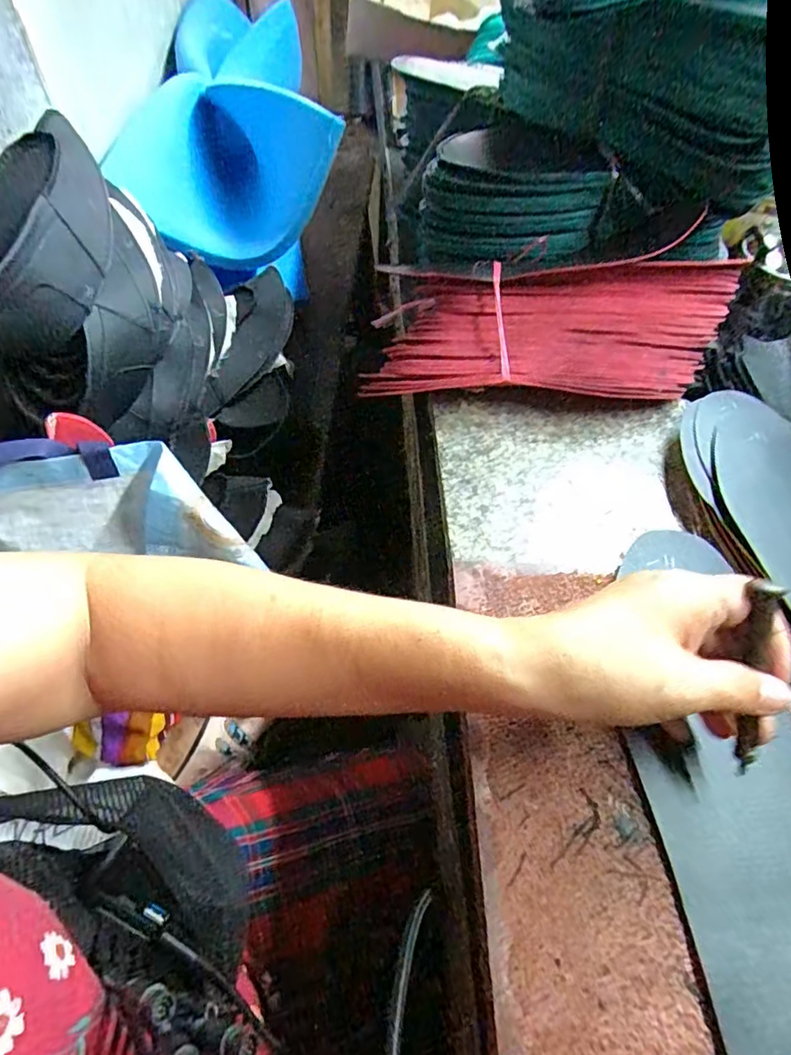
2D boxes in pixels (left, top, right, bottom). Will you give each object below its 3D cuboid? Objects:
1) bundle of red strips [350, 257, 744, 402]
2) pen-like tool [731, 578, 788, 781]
[{"bbox_3d":[0.134,-0.159,0.440,0.319,0.061,0.101,-3,56,-5],"label":"bundle of red strips"},{"bbox_3d":[0.161,0.069,0.244,0.009,0.009,0.091,0,101,-3],"label":"pen-like tool"}]

